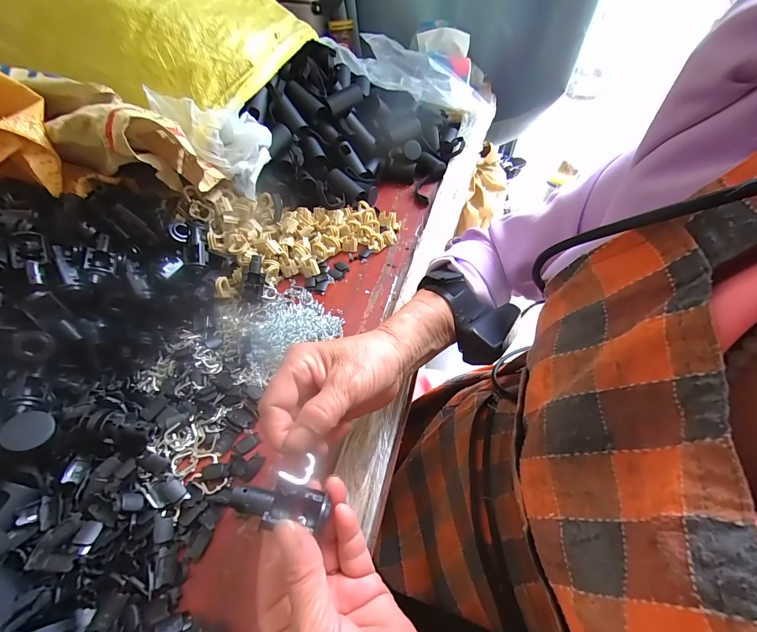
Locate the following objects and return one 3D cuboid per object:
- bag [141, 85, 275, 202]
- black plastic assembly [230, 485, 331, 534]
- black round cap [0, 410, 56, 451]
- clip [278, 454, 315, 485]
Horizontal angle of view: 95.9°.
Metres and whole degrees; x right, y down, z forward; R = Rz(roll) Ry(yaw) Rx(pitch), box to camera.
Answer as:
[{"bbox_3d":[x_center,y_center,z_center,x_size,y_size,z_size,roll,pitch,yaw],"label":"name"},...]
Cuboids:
[{"bbox_3d":[-0.211,-0.219,0.436,0.133,0.088,0.060,9,51,6],"label":"bag"},{"bbox_3d":[-0.054,0.104,0.187,0.051,0.016,0.022,13,49,-11],"label":"black plastic assembly"},{"bbox_3d":[-0.269,0.088,0.263,0.030,0.004,0.030,11,55,-16],"label":"black round cap"},{"bbox_3d":[-0.042,0.084,0.184,0.021,0.004,0.011,-12,51,-44],"label":"clip"}]

